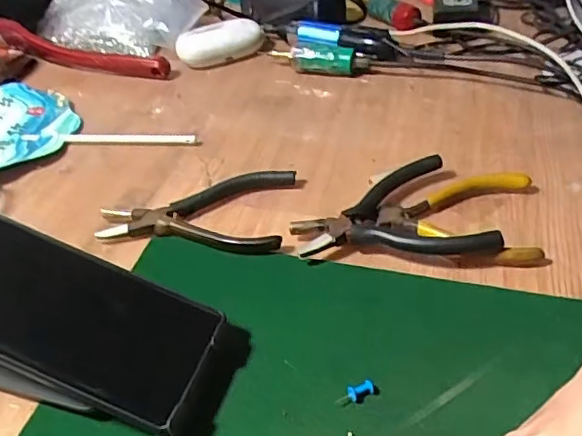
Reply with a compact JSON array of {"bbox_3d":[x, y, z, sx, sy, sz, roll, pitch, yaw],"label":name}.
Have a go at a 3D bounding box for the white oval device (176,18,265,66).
[{"bbox_3d":[-0.077,-0.190,0.608,0.092,0.033,0.038,-12,42,-5],"label":"white oval device"}]

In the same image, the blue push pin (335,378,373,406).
[{"bbox_3d":[0.034,0.093,0.297,0.022,0.008,0.007,-20,44,-14],"label":"blue push pin"}]

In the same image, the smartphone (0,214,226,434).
[{"bbox_3d":[-0.124,0.049,0.304,0.162,0.011,0.076,23,47,3],"label":"smartphone"}]

